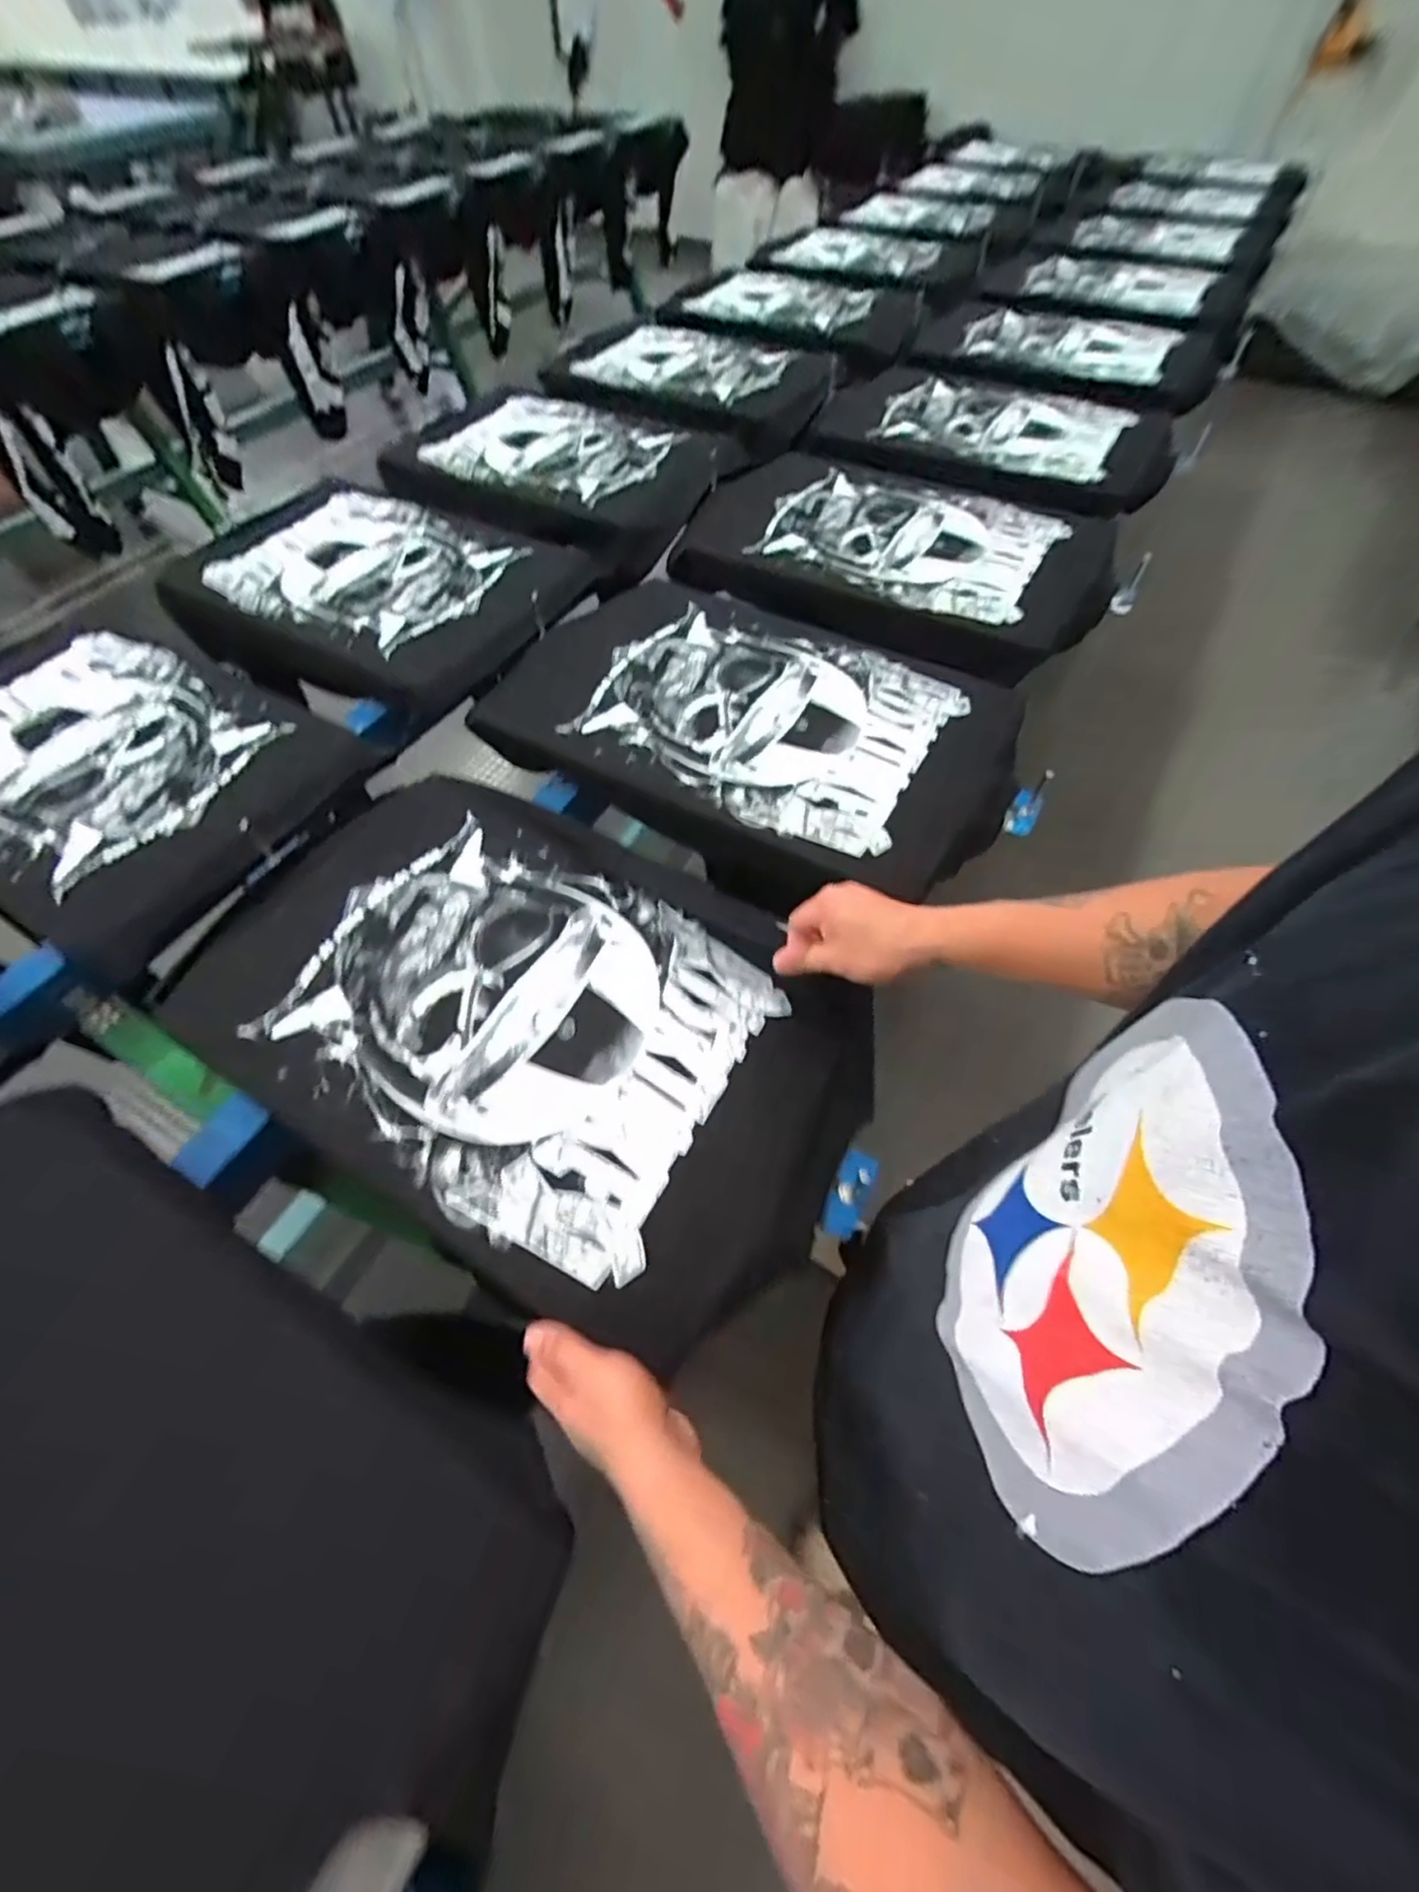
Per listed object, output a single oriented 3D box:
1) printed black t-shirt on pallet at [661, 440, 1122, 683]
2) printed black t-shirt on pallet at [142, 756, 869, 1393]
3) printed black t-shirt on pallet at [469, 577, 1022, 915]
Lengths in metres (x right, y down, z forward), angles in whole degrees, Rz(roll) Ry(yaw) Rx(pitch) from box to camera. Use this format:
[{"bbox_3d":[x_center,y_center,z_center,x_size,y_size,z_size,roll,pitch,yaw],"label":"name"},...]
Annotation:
[{"bbox_3d":[0.316,-0.671,1.145,0.696,0.111,0.450,20,61,14],"label":"printed black t-shirt on pallet"},{"bbox_3d":[-0.197,0.039,0.649,0.623,0.056,0.401,26,62,15],"label":"printed black t-shirt on pallet"},{"bbox_3d":[0.051,-0.295,0.916,0.696,0.101,0.450,30,63,17],"label":"printed black t-shirt on pallet"}]

